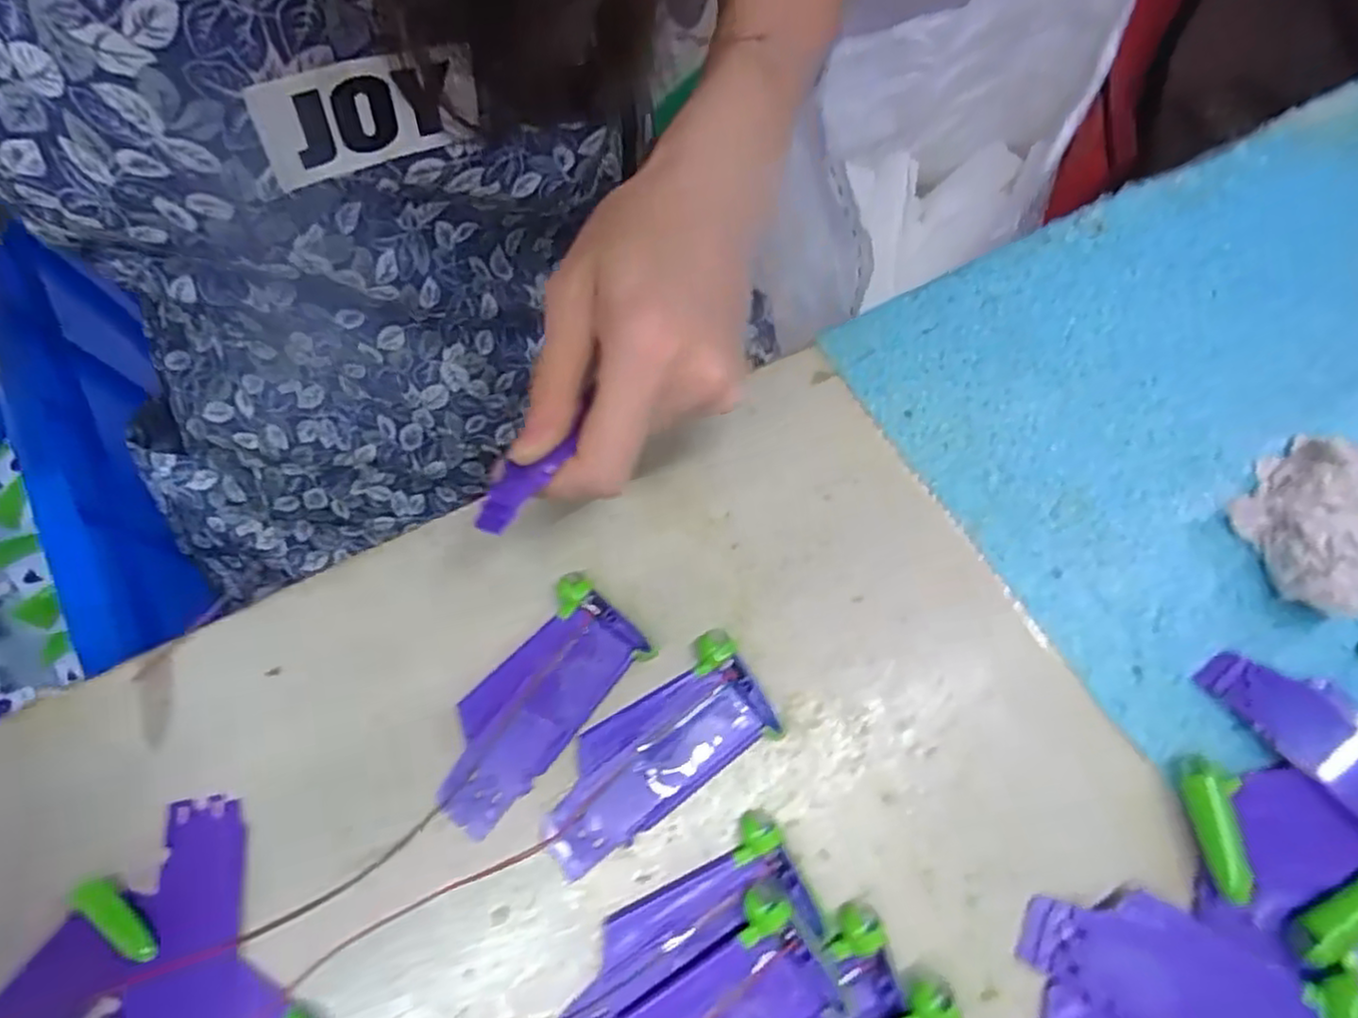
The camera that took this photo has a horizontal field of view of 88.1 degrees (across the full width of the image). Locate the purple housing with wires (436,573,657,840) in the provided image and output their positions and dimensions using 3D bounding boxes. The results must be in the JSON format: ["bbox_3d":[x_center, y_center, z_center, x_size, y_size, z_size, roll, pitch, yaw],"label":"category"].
[{"bbox_3d":[-0.054,0.069,0.252,0.040,0.012,0.087,41,73,15],"label":"purple housing with wires"}]

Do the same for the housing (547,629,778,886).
[{"bbox_3d":[-0.010,0.085,0.248,0.088,0.008,0.040,-31,71,-13],"label":"housing"}]

